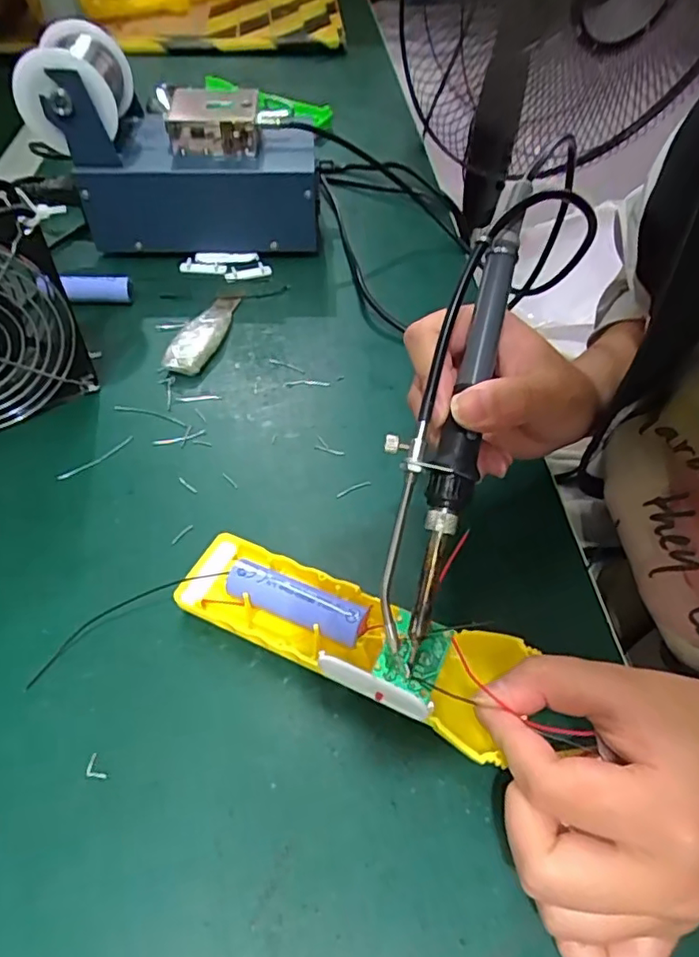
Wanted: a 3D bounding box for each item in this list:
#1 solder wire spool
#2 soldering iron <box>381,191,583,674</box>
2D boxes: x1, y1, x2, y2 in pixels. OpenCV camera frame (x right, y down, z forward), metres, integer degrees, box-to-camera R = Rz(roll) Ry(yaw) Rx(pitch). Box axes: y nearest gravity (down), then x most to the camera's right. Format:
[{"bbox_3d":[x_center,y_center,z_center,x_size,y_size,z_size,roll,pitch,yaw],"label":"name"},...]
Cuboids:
[{"bbox_3d":[-0.202,-0.289,0.434,0.064,0.066,0.089,0,50,-3],"label":"solder wire spool"},{"bbox_3d":[0.046,-0.031,0.249,0.038,0.021,0.204,16,84,10],"label":"soldering iron"}]

